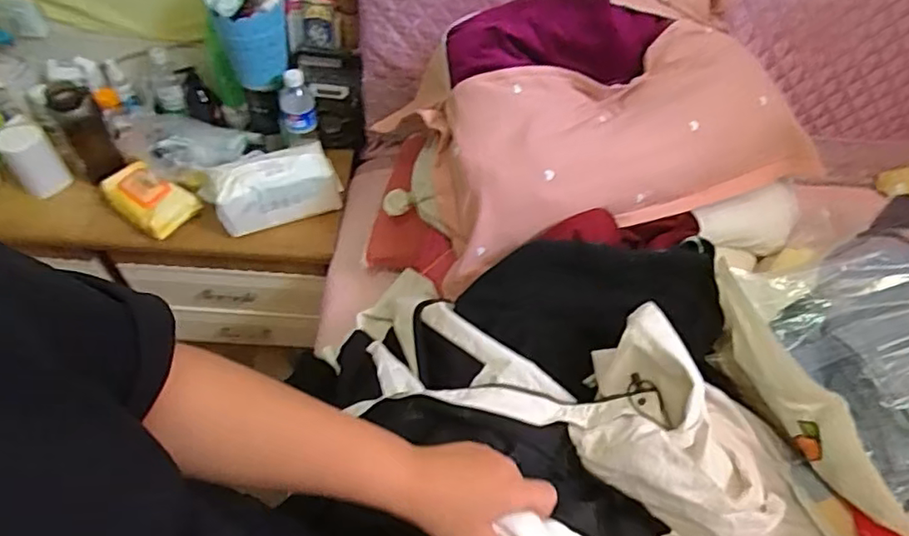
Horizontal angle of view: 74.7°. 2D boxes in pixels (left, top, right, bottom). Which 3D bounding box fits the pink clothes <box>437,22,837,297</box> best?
[{"bbox_3d":[0.247,-0.193,0.921,0.609,0.165,0.269,-20,57,-17],"label":"pink clothes"}]

